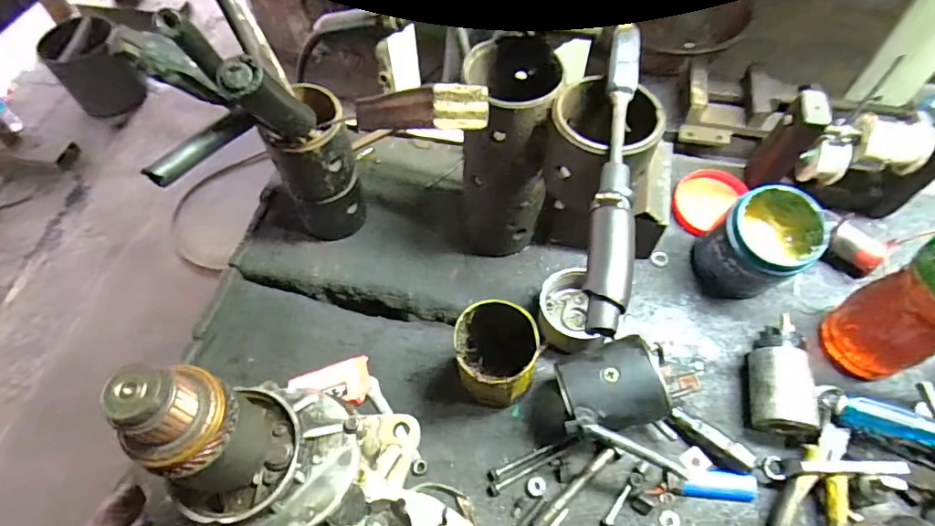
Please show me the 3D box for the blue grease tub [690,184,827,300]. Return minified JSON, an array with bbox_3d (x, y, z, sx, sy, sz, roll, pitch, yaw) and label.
[{"bbox_3d":[0.302,-0.018,0.556,0.093,0.111,0.092,-1,59,1],"label":"blue grease tub"}]

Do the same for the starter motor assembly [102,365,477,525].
[{"bbox_3d":[-0.073,0.149,0.355,0.150,0.317,0.104,20,62,13],"label":"starter motor assembly"}]

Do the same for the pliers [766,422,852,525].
[{"bbox_3d":[0.308,0.216,0.470,0.055,0.022,0.143,24,81,15],"label":"pliers"}]

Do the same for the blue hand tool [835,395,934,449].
[{"bbox_3d":[0.391,0.145,0.473,0.114,0.030,0.025,16,61,11],"label":"blue hand tool"}]

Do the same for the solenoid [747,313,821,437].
[{"bbox_3d":[0.303,0.108,0.514,0.049,0.044,0.105,4,60,4],"label":"solenoid"}]

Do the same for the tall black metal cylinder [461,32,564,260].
[{"bbox_3d":[0.039,-0.105,0.546,0.093,0.217,0.097,0,59,1],"label":"tall black metal cylinder"}]

